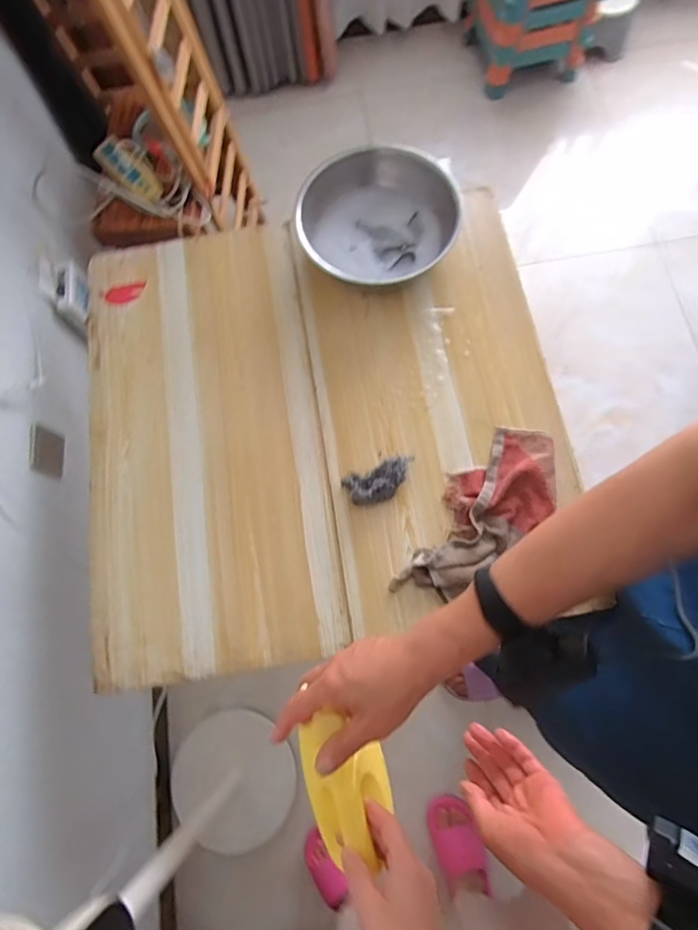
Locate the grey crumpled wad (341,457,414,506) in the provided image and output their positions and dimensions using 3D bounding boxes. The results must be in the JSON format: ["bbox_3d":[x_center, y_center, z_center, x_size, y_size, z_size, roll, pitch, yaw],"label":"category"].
[{"bbox_3d":[0.051,0.027,0.773,0.119,0.037,0.058,-15,75,-3],"label":"grey crumpled wad"}]

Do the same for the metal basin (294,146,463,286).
[{"bbox_3d":[0.053,-0.432,0.878,0.268,0.084,0.276,0,75,1],"label":"metal basin"}]

